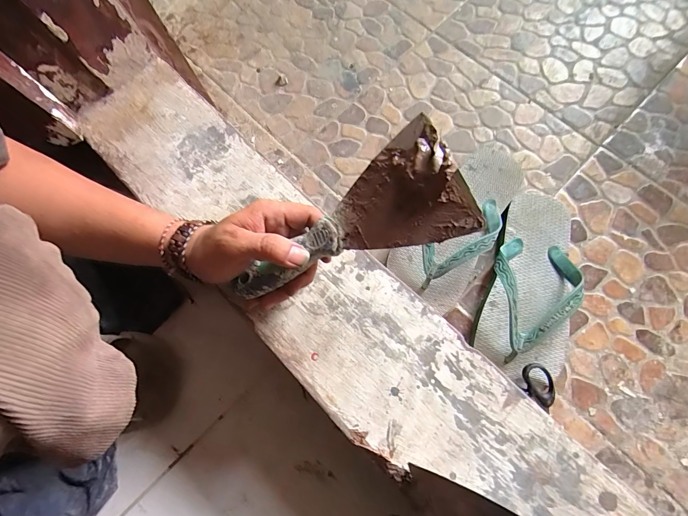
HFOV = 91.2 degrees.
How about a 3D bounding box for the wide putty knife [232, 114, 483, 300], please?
[{"bbox_3d":[-0.006,-0.021,0.254,0.189,0.016,0.087,-27,73,20],"label":"wide putty knife"}]

